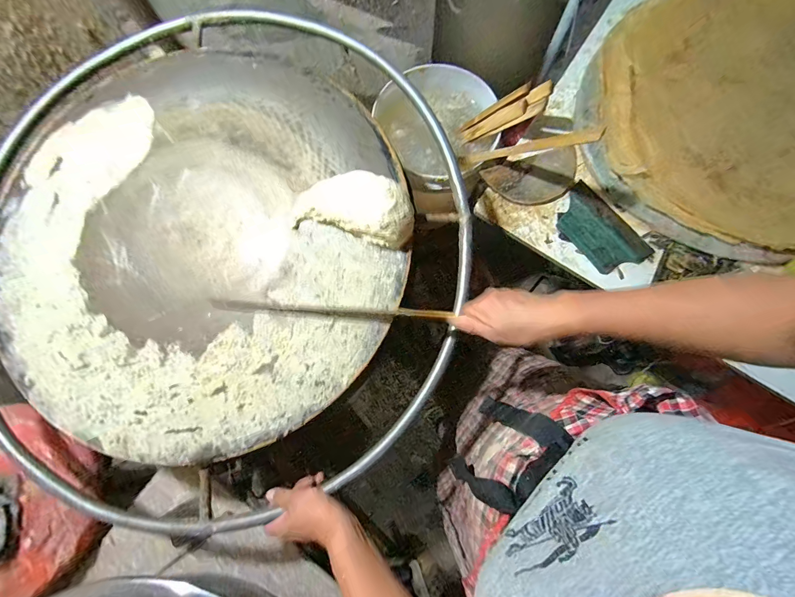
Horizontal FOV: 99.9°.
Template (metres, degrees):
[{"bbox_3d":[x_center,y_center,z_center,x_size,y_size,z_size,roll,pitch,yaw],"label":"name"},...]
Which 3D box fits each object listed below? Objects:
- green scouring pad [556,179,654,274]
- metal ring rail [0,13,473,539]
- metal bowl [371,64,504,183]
[{"bbox_3d":[0.408,-0.138,0.676,0.113,0.012,0.194,-39,81,-5],"label":"green scouring pad"},{"bbox_3d":[-0.310,-0.088,0.533,0.845,0.050,0.817,0,80,1],"label":"metal ring rail"},{"bbox_3d":[0.098,-0.406,0.780,0.241,0.079,0.263,-1,78,2],"label":"metal bowl"}]

